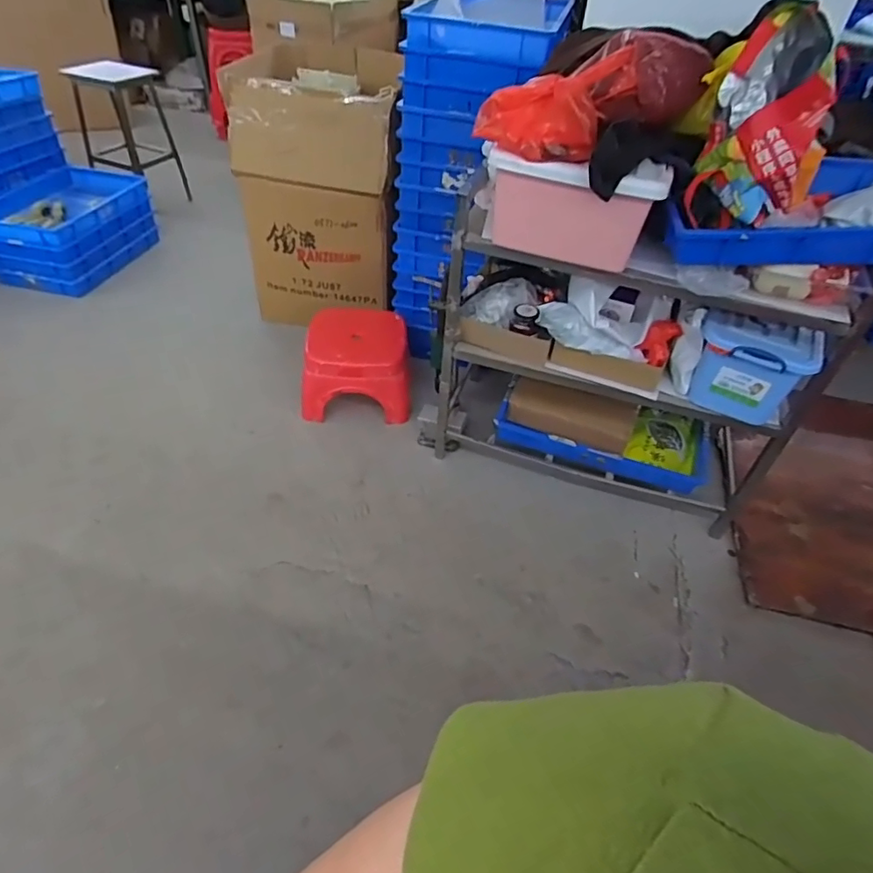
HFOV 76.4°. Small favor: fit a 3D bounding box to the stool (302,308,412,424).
[{"bbox_3d":[-0.234,-0.207,1.632,0.308,0.184,0.260,0,42,-6],"label":"stool"}]

